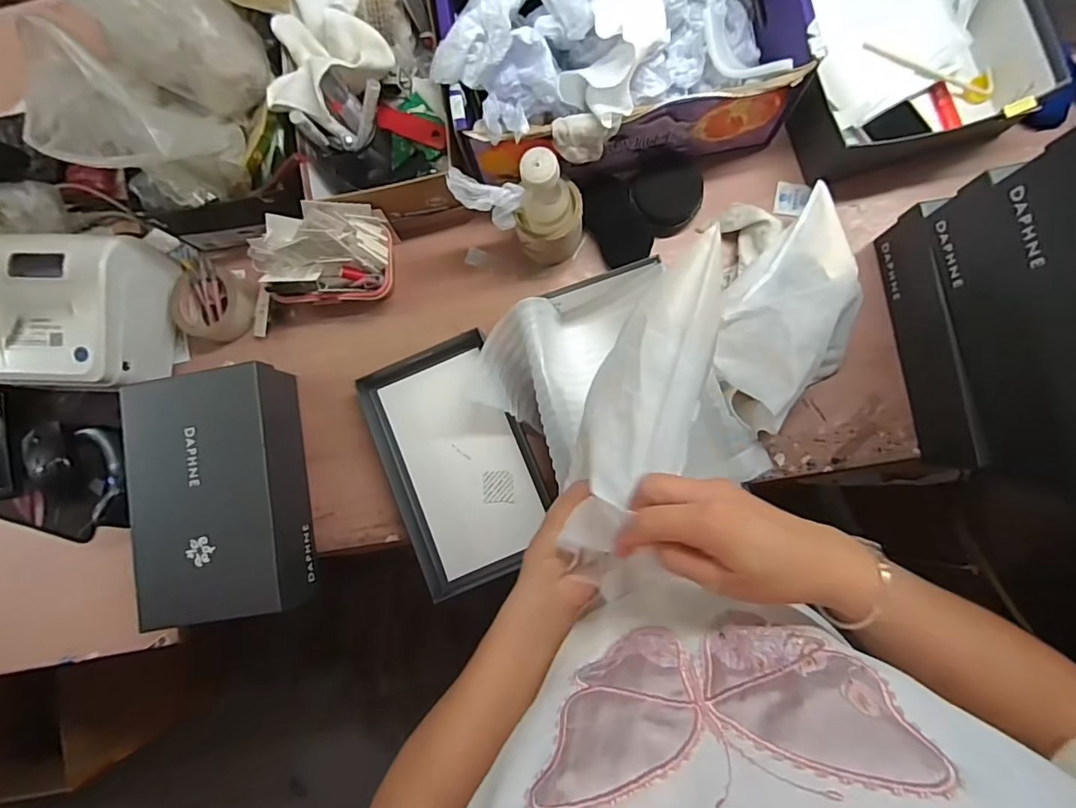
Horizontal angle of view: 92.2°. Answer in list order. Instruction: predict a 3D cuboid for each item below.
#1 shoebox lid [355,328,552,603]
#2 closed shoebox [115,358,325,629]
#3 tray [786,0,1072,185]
[{"bbox_3d":[-0.104,0.079,0.680,0.181,0.034,0.305,-23,84,3],"label":"shoebox lid"},{"bbox_3d":[-0.403,0.112,0.659,0.178,0.094,0.294,-10,84,4],"label":"closed shoebox"},{"bbox_3d":[0.447,-0.468,0.631,0.279,0.113,0.328,-3,85,5],"label":"tray"}]

